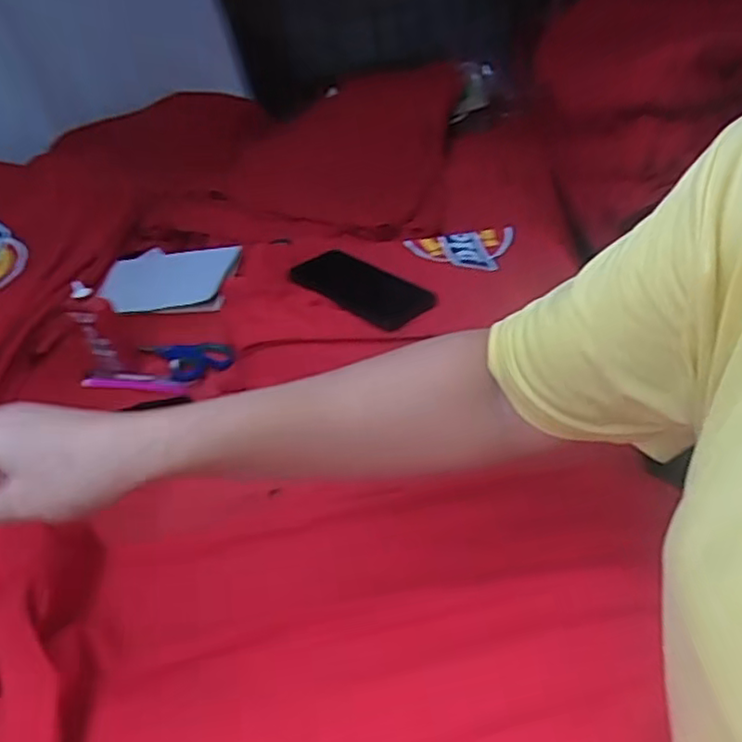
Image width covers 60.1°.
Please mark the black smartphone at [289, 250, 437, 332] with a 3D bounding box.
[{"bbox_3d":[-0.010,-0.092,0.708,0.171,0.014,0.077,24,53,40],"label":"black smartphone"}]

